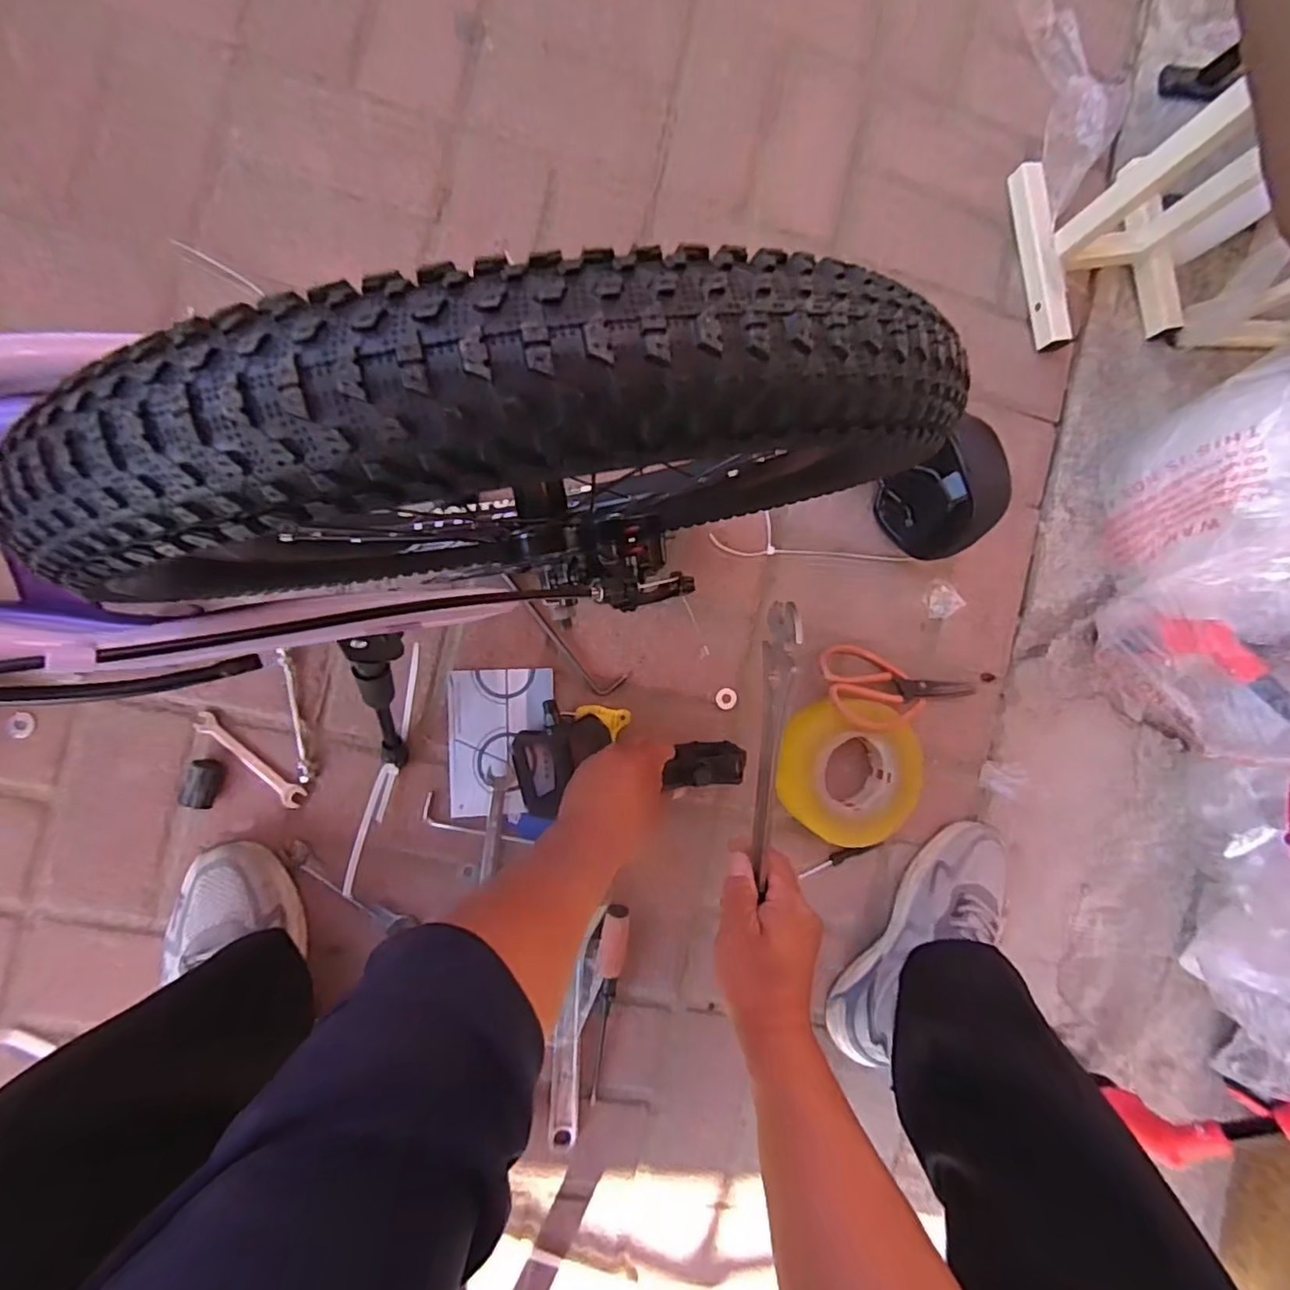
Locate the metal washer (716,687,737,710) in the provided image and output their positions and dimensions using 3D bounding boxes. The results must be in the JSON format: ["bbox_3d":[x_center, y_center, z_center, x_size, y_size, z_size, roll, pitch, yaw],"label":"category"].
[{"bbox_3d":[0.086,0.057,0.641,0.023,0.004,0.023,3,90,-9],"label":"metal washer"}]

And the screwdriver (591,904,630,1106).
[{"bbox_3d":[-0.033,0.364,0.608,0.031,0.031,0.207,3,90,-9],"label":"screwdriver"}]

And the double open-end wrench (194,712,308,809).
[{"bbox_3d":[-0.375,0.110,0.576,0.121,0.006,0.020,44,84,-7],"label":"double open-end wrench"}]

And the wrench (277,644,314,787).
[{"bbox_3d":[-0.332,0.067,0.576,0.011,0.015,0.128,-9,92,-9],"label":"wrench"}]

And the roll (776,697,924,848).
[{"bbox_3d":[0.216,0.134,0.634,0.147,0.051,0.152,0,91,-9],"label":"roll"}]

